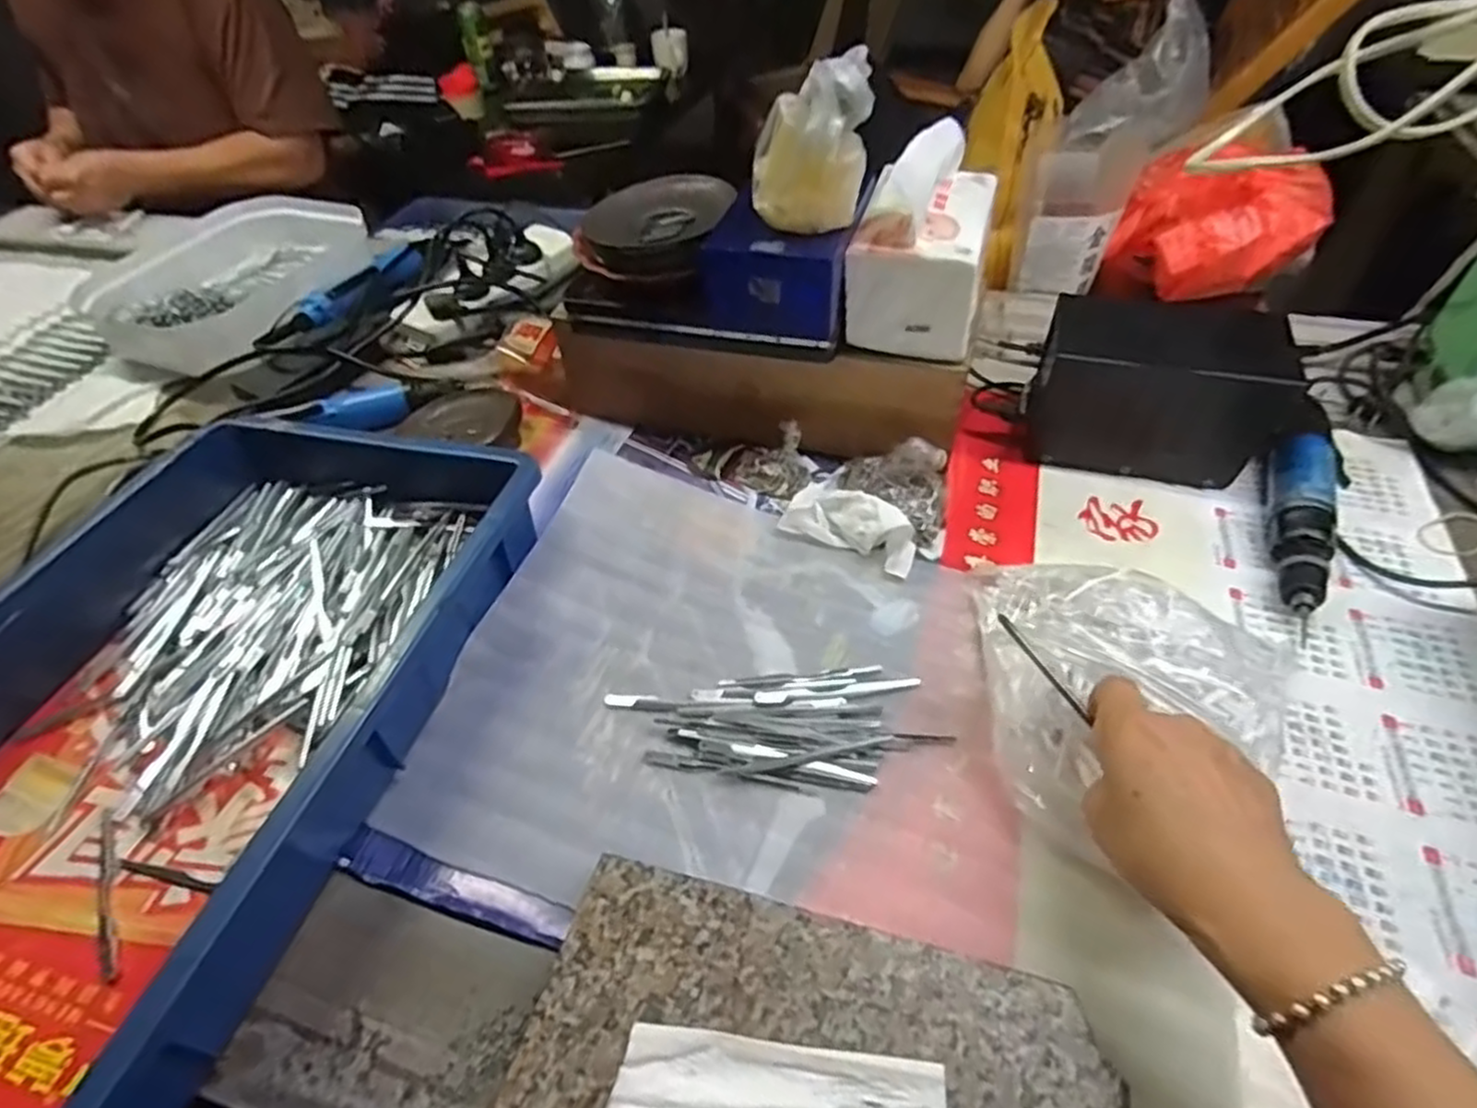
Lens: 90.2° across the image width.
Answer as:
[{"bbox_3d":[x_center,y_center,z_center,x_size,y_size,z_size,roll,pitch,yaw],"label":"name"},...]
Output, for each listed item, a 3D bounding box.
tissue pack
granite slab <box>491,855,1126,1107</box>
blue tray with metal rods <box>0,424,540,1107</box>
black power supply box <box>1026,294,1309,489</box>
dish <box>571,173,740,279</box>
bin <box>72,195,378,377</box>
[{"bbox_3d":[0.136,-0.229,0.531,0.091,0.116,0.126,12,50,14],"label":"tissue pack"},{"bbox_3d":[0.030,0.227,0.313,0.241,0.037,0.130,10,51,13],"label":"granite slab"},{"bbox_3d":[-0.326,0.073,0.437,0.285,0.077,0.426,9,49,12],"label":"blue tray with metal rods"},{"bbox_3d":[0.325,-0.125,0.561,0.187,0.115,0.092,14,51,17],"label":"black power supply box"},{"bbox_3d":[-0.062,-0.258,0.563,0.110,0.025,0.120,-5,55,7],"label":"dish"},{"bbox_3d":[-0.548,-0.298,0.817,0.272,0.077,0.272,22,55,22],"label":"bin"}]

